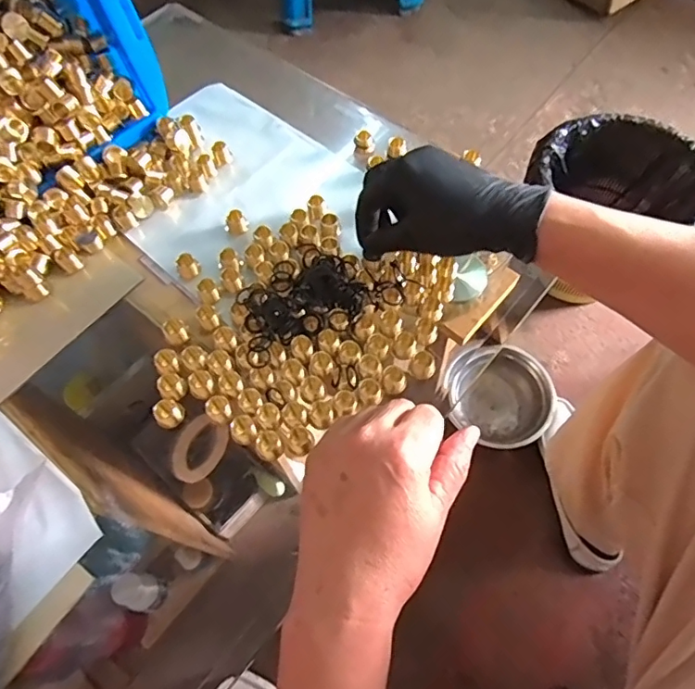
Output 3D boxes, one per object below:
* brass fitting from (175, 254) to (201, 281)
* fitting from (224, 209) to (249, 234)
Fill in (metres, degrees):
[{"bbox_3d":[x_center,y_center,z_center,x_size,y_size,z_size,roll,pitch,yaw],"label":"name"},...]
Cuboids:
[{"bbox_3d":[-0.144,-0.071,0.467,0.020,0.017,0.015,-28,65,-12],"label":"brass fitting"},{"bbox_3d":[-0.105,-0.114,0.486,0.019,0.019,0.018,1,63,2],"label":"fitting"}]

